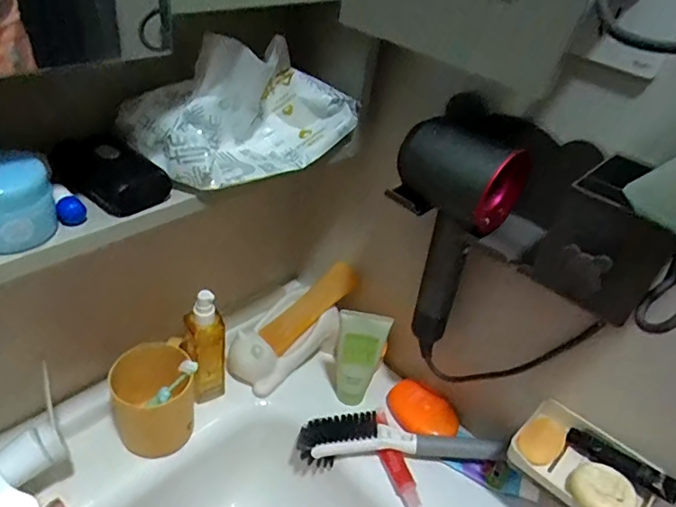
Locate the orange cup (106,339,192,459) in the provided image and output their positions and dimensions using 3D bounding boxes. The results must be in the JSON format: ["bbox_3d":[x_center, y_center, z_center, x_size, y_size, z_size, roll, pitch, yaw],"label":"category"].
[{"bbox_3d":[-0.201,0.160,0.570,0.081,0.095,0.080,6,38,-4],"label":"orange cup"}]

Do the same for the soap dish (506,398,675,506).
[{"bbox_3d":[0.238,0.208,0.500,0.133,0.043,0.079,34,44,29],"label":"soap dish"}]

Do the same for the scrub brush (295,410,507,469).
[{"bbox_3d":[0.070,0.215,0.601,0.228,0.039,0.038,7,37,-3],"label":"scrub brush"}]

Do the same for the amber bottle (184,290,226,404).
[{"bbox_3d":[-0.150,0.108,0.600,0.040,0.158,0.031,-3,39,-16],"label":"amber bottle"}]

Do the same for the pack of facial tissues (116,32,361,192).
[{"bbox_3d":[-0.082,-0.131,0.460,0.197,0.091,0.096,-26,50,-37],"label":"pack of facial tissues"}]

